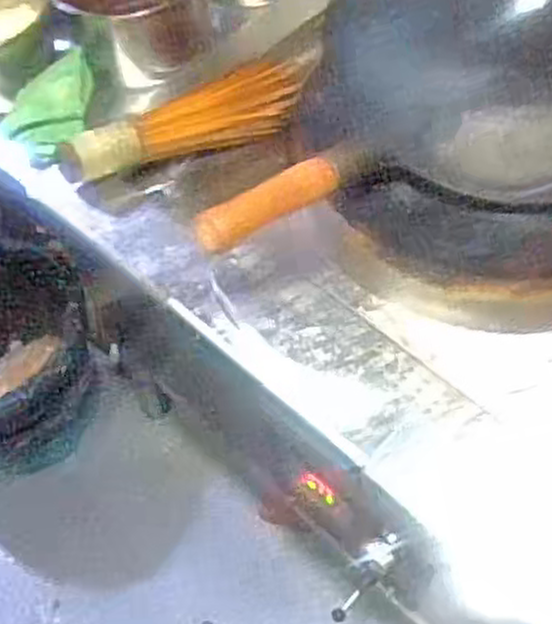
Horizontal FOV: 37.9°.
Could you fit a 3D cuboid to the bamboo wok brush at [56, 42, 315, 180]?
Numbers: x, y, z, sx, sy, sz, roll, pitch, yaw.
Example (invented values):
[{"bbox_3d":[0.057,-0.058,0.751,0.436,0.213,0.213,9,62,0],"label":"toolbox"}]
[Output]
[{"bbox_3d":[-0.093,-0.213,0.881,0.295,0.082,0.049,-26,61,-13],"label":"bamboo wok brush"}]

